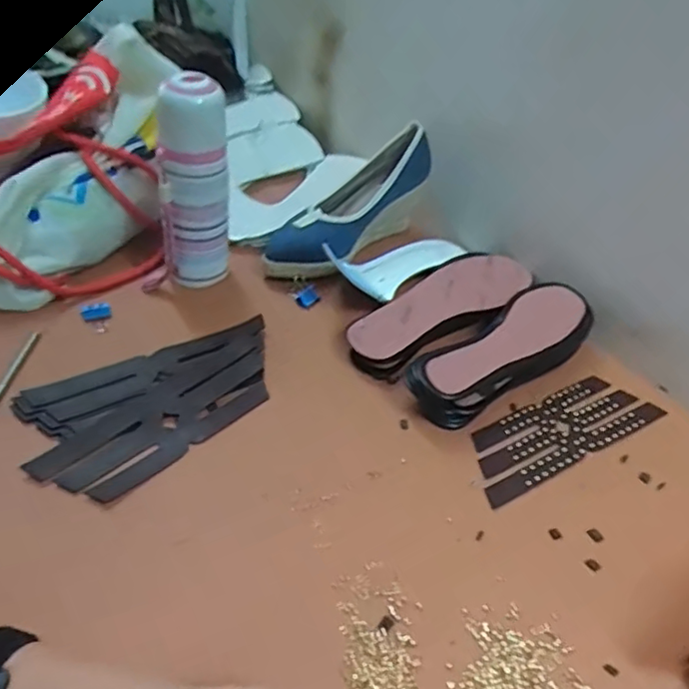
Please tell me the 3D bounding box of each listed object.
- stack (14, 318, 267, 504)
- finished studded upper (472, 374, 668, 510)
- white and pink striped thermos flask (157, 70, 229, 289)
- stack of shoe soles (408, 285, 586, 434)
[{"bbox_3d":[-0.154,0.053,0.535,0.219,0.017,0.128,-18,48,-26],"label":"stack"},{"bbox_3d":[0.200,0.077,0.569,0.209,0.010,0.067,-18,48,-26],"label":"finished studded upper"},{"bbox_3d":[-0.151,-0.161,0.624,0.065,0.219,0.072,0,44,-9],"label":"white and pink striped thermos flask"},{"bbox_3d":[0.155,0.011,0.598,0.216,0.057,0.075,-29,54,-33],"label":"stack of shoe soles"}]

